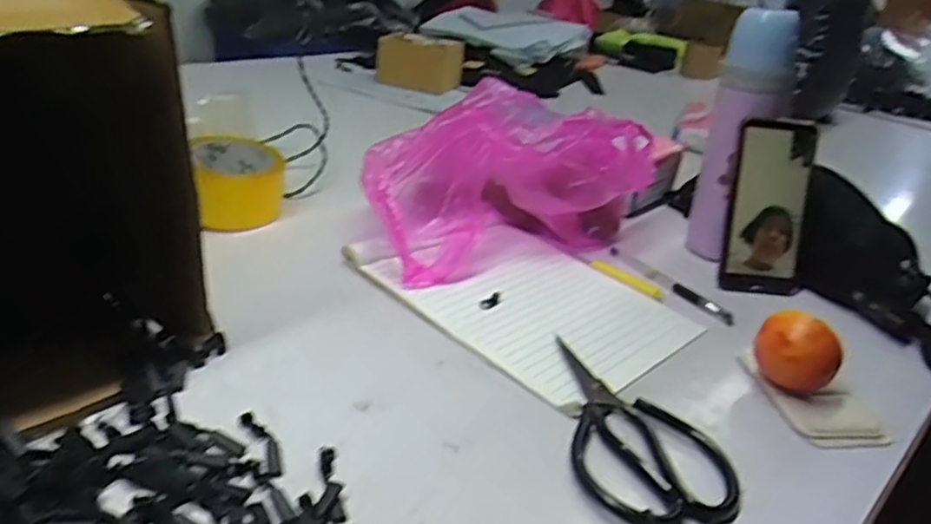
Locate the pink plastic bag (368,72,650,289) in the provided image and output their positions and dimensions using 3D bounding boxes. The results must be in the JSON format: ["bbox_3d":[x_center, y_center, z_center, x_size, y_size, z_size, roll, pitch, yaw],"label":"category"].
[{"bbox_3d":[0.050,-0.093,0.687,0.321,0.135,0.165,-10,33,-28],"label":"pink plastic bag"}]

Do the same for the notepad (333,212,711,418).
[{"bbox_3d":[0.053,0.026,0.593,0.262,0.014,0.192,31,36,35],"label":"notepad"}]

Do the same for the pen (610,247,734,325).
[{"bbox_3d":[0.195,0.020,0.642,0.015,0.005,0.146,-14,35,-33],"label":"pen"}]

